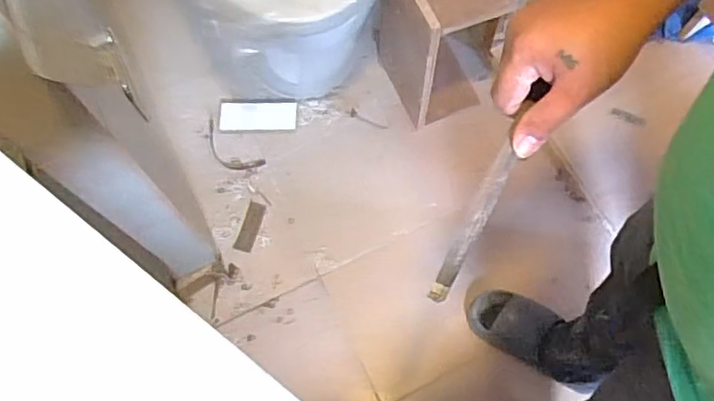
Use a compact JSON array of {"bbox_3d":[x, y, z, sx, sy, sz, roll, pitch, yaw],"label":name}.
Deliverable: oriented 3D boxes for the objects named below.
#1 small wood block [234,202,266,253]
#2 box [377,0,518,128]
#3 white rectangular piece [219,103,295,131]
[{"bbox_3d":[-0.243,0.059,1.353,0.040,0.008,0.119,14,70,8],"label":"small wood block"},{"bbox_3d":[0.177,-0.337,1.256,0.190,0.414,0.267,-17,69,-5],"label":"box"},{"bbox_3d":[-0.238,-0.206,1.435,0.180,0.014,0.077,-2,68,1],"label":"white rectangular piece"}]

